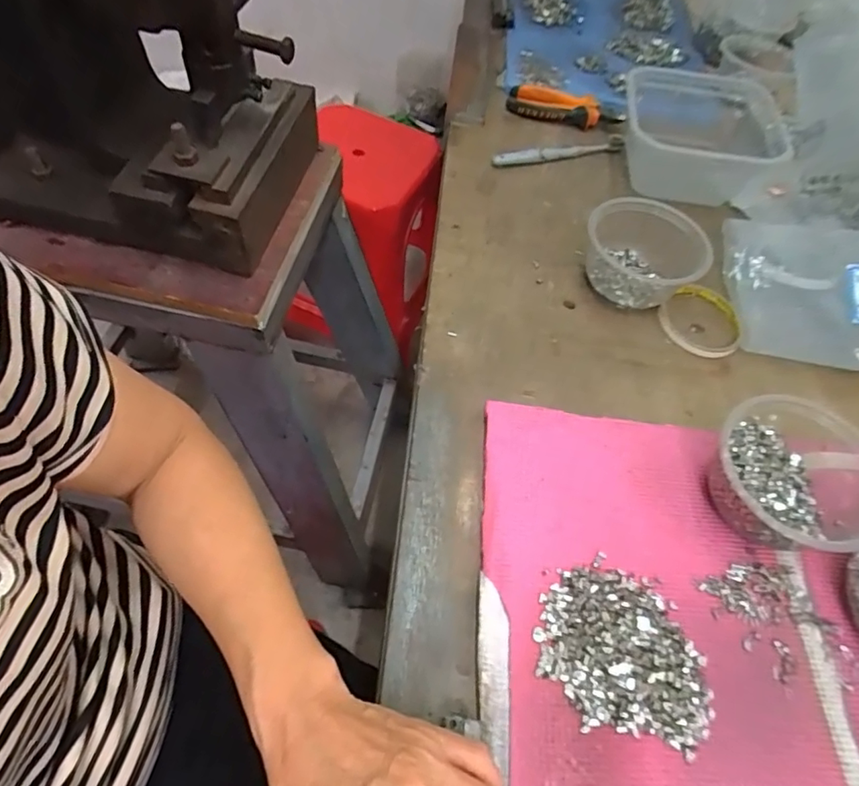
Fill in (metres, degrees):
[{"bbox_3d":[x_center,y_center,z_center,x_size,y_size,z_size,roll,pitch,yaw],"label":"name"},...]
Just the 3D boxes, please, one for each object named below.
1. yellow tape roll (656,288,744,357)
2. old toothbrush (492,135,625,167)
[{"bbox_3d":[0.273,-0.073,0.533,0.078,0.015,0.082,4,57,-6],"label":"yellow tape roll"},{"bbox_3d":[0.161,-0.298,0.663,0.179,0.019,0.017,-14,60,-17],"label":"old toothbrush"}]

